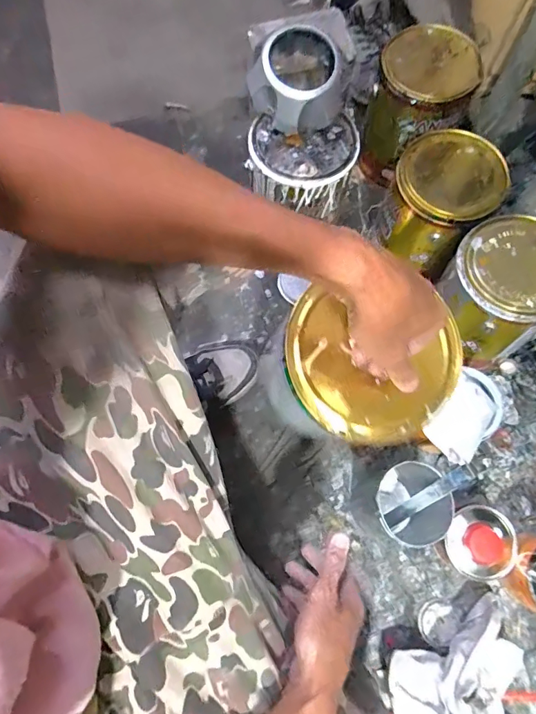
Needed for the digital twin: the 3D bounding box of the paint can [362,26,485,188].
[{"bbox_3d":[0.258,-0.429,0.792,0.146,0.200,0.149,0,71,1],"label":"paint can"}]

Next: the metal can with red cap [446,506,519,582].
[{"bbox_3d":[0.311,0.276,0.660,0.079,0.077,0.104,11,73,5],"label":"metal can with red cap"}]

